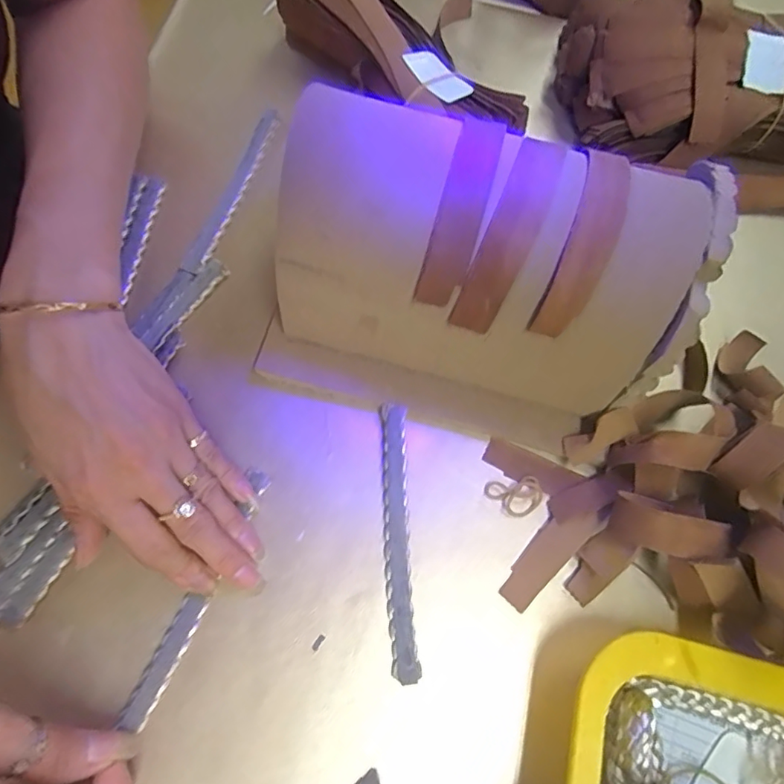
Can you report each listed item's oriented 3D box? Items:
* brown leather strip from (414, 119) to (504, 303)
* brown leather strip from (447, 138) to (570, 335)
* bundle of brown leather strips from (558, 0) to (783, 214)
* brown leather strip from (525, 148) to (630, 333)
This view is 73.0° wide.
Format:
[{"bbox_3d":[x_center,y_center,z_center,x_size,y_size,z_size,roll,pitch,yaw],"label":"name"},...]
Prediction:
[{"bbox_3d":[0.031,-0.081,0.242,0.019,0.019,0.083,17,100,3],"label":"brown leather strip"},{"bbox_3d":[0.053,-0.069,0.243,0.022,0.020,0.090,25,106,6],"label":"brown leather strip"},{"bbox_3d":[0.216,-0.210,0.365,0.200,0.071,0.124,17,70,3],"label":"bundle of brown leather strips"},{"bbox_3d":[0.088,-0.067,0.240,0.022,0.026,0.086,19,97,4],"label":"brown leather strip"}]

